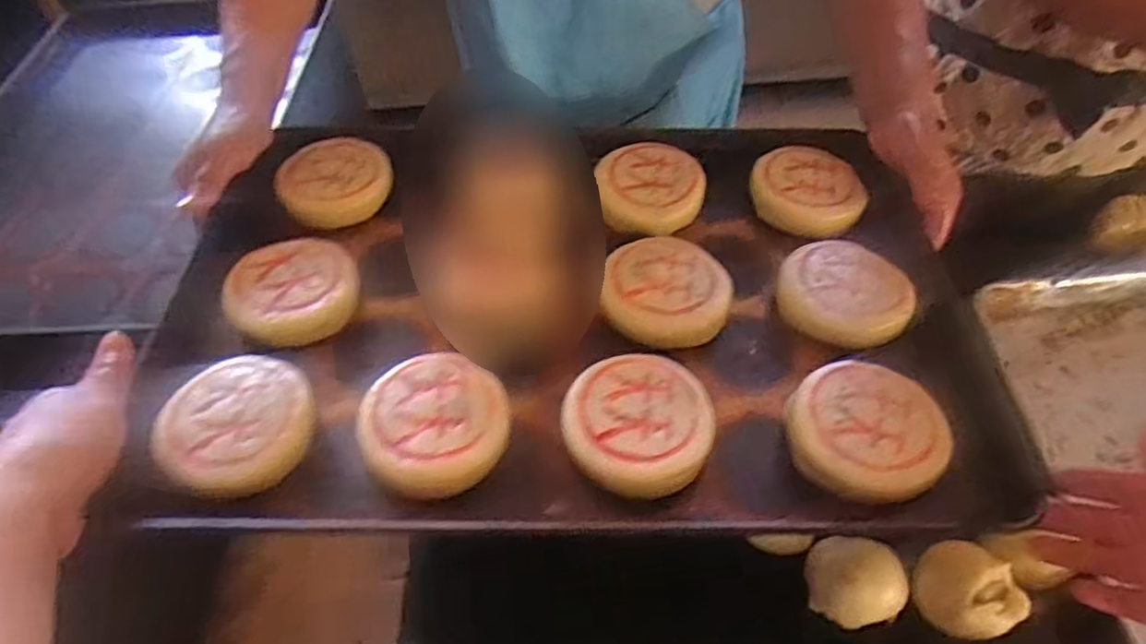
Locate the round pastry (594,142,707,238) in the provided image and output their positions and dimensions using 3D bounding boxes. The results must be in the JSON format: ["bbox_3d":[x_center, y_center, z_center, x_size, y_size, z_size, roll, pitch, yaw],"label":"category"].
[{"bbox_3d":[0.070,-0.124,0.615,0.093,0.027,0.102,-3,53,4],"label":"round pastry"}]

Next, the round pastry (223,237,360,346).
[{"bbox_3d":[-0.217,-0.026,0.540,0.096,0.036,0.090,-3,53,4],"label":"round pastry"}]

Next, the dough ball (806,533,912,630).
[{"bbox_3d":[0.232,0.213,0.566,0.069,0.049,0.063,-5,53,2],"label":"dough ball"}]

